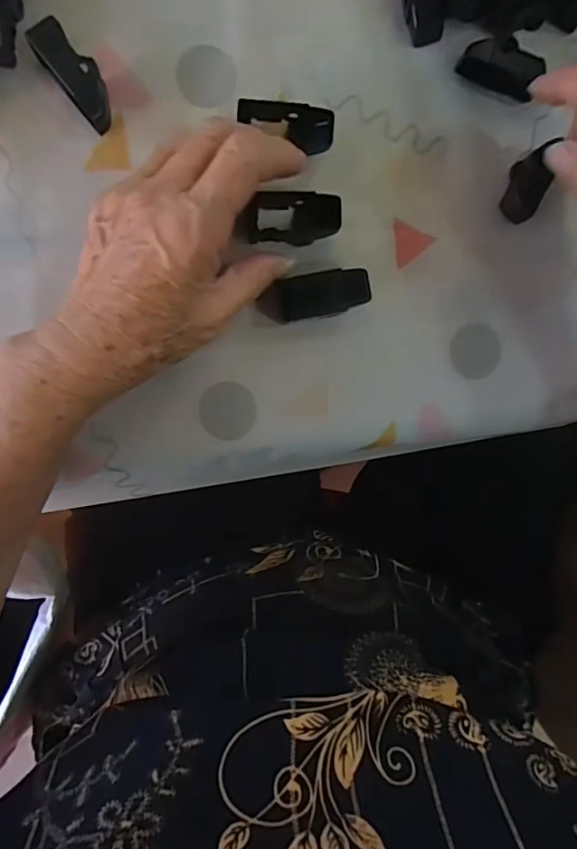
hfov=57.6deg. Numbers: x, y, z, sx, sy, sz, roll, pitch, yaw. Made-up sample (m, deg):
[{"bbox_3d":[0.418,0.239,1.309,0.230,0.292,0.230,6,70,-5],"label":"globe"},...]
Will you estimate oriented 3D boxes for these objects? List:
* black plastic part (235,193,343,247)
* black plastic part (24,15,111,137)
[{"bbox_3d":[0.001,-0.111,0.282,0.052,0.017,0.027,0,96,-4],"label":"black plastic part"},{"bbox_3d":[-0.107,-0.176,0.266,0.019,0.022,0.047,-39,95,0],"label":"black plastic part"}]

